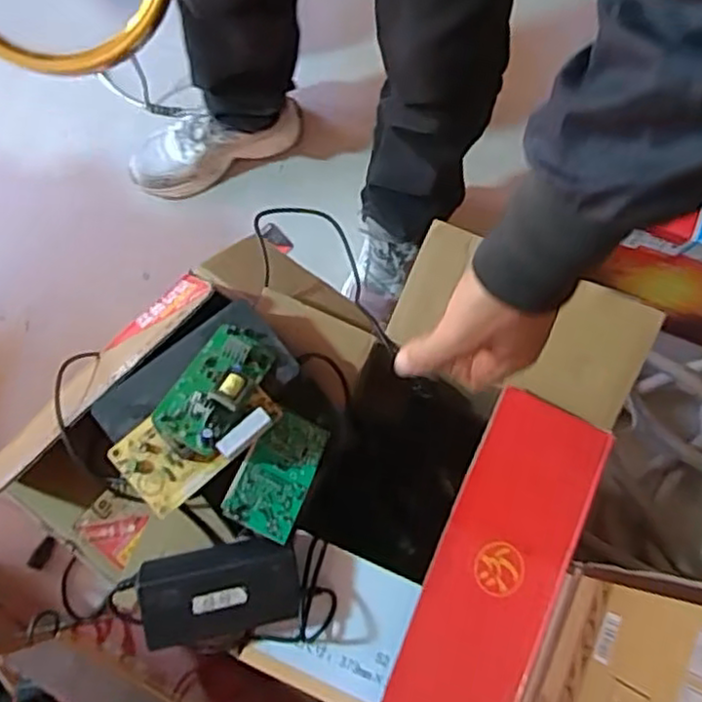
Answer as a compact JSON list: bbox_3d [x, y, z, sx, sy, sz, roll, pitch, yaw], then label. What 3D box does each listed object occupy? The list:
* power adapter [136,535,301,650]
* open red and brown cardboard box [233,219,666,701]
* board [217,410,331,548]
[{"bbox_3d":[-0.126,0.230,0.667,0.146,0.051,0.080,-10,76,-3],"label":"power adapter"},{"bbox_3d":[0.119,0.180,0.857,0.259,0.306,0.487,24,77,6],"label":"open red and brown cardboard box"},{"bbox_3d":[-0.072,0.118,0.677,0.070,0.008,0.119,29,60,-13],"label":"board"}]

